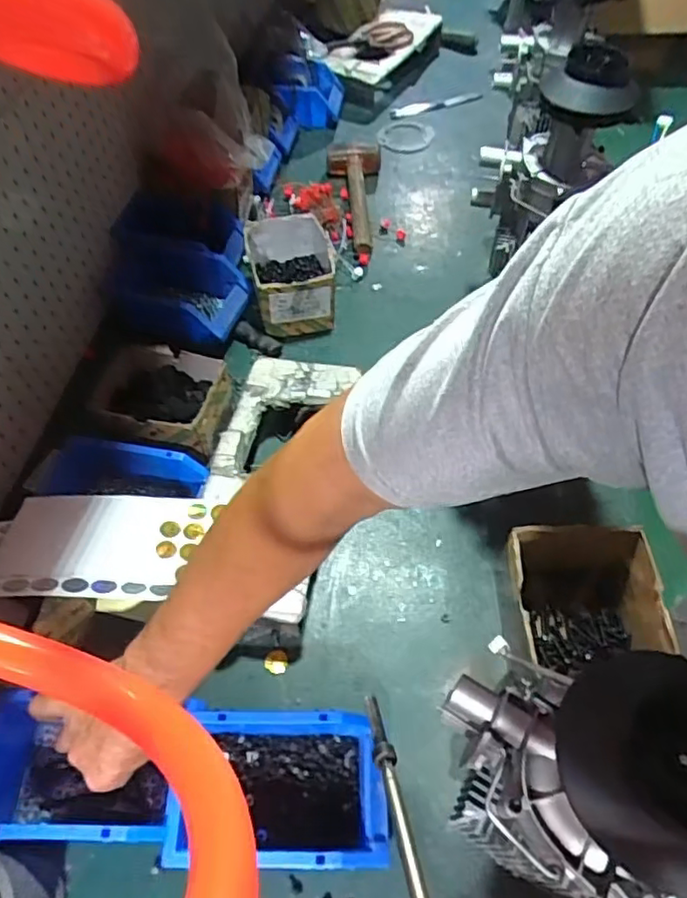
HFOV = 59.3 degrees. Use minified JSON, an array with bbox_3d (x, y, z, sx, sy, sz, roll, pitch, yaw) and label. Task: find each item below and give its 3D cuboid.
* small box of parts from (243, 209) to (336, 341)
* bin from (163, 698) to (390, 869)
[{"bbox_3d":[-0.075,-0.258,0.886,0.126,0.088,0.157,-8,56,-3],"label":"small box of parts"},{"bbox_3d":[-0.051,0.297,0.528,0.181,0.074,0.123,3,56,4],"label":"bin"}]

